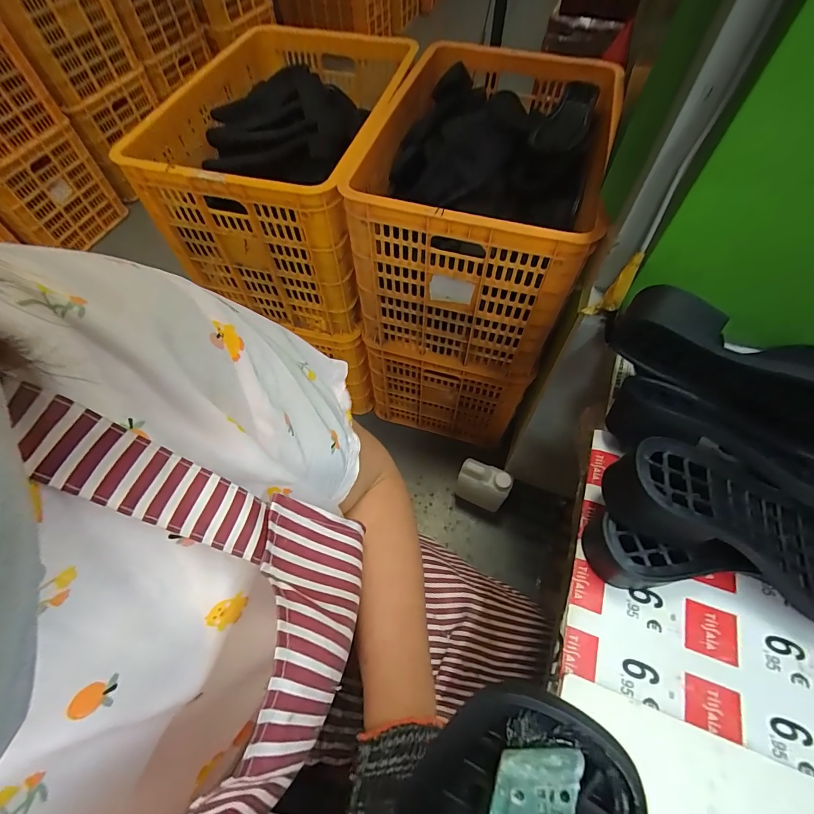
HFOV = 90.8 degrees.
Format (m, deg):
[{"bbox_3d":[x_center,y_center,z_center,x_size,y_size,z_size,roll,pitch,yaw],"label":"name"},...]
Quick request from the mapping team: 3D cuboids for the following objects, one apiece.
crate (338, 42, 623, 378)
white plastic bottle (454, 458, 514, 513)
[{"bbox_3d":[0.156,-0.456,0.923,0.457,0.378,0.621,17,62,10],"label":"crate"},{"bbox_3d":[0.198,0.214,1.065,0.129,0.213,0.059,26,64,15],"label":"white plastic bottle"}]

